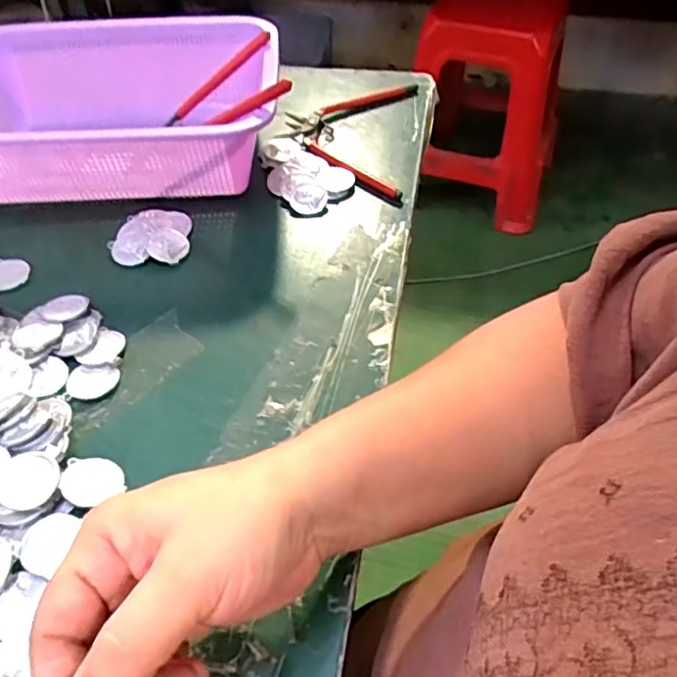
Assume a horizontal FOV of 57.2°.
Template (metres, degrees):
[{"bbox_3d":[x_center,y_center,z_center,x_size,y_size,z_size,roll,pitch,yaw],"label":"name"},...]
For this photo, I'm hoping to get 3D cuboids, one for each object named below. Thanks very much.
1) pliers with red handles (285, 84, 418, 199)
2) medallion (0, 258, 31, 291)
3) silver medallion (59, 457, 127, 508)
[{"bbox_3d":[0.007,-0.178,0.534,0.107,0.011,0.164,5,48,7],"label":"pliers with red handles"},{"bbox_3d":[-0.229,-0.046,0.427,0.029,0.004,0.029,-1,48,1],"label":"medallion"},{"bbox_3d":[-0.124,0.072,0.314,0.029,0.004,0.029,12,38,-12],"label":"silver medallion"}]

